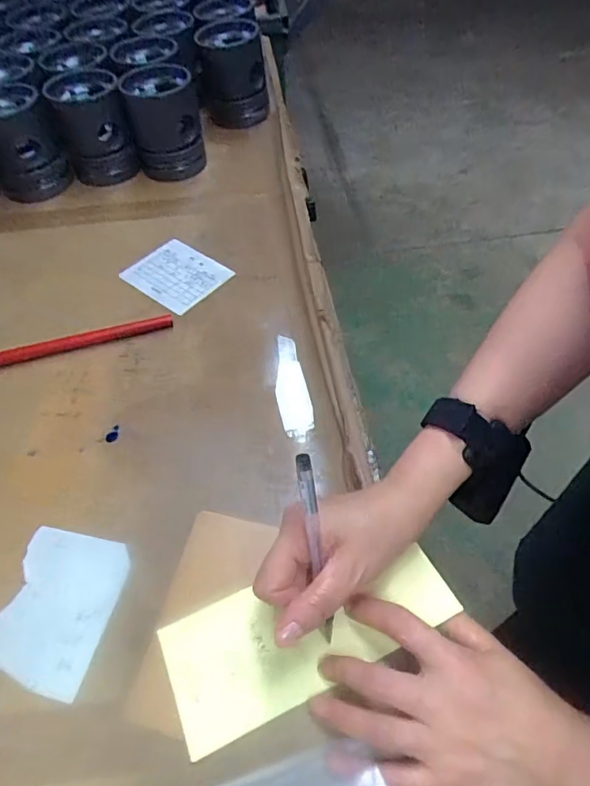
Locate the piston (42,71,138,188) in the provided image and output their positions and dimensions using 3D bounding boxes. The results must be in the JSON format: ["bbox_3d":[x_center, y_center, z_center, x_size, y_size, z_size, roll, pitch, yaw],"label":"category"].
[{"bbox_3d":[-0.276,-0.363,0.717,0.091,0.104,0.103,-20,53,-11],"label":"piston"}]

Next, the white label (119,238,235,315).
[{"bbox_3d":[-0.136,-0.136,0.594,0.106,0.006,0.084,34,63,24],"label":"white label"}]

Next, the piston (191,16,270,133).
[{"bbox_3d":[-0.096,-0.494,0.804,0.093,0.109,0.107,-7,53,-3],"label":"piston"}]

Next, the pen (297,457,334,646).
[{"bbox_3d":[0.014,0.099,0.316,0.009,0.141,0.009,-10,24,-3],"label":"pen"}]

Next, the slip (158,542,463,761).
[{"bbox_3d":[0.009,0.155,0.349,0.189,0.010,0.077,-23,56,-10],"label":"slip"}]

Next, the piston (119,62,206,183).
[{"bbox_3d":[-0.180,-0.374,0.719,0.089,0.110,0.105,-12,52,-5],"label":"piston"}]

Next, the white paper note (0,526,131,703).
[{"bbox_3d":[-0.170,0.150,0.371,0.080,0.004,0.103,8,53,11],"label":"white paper note"}]

